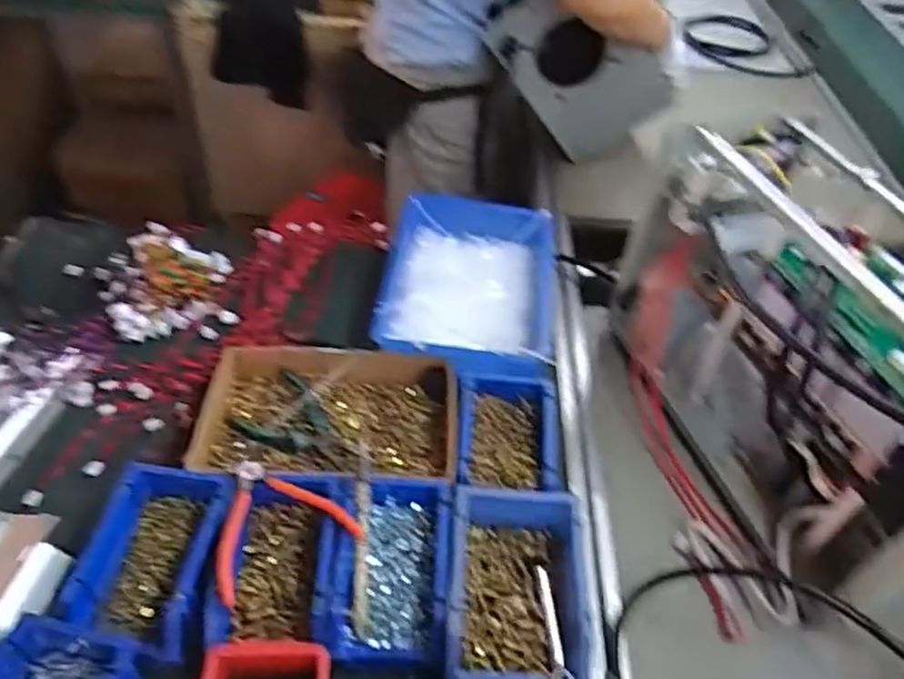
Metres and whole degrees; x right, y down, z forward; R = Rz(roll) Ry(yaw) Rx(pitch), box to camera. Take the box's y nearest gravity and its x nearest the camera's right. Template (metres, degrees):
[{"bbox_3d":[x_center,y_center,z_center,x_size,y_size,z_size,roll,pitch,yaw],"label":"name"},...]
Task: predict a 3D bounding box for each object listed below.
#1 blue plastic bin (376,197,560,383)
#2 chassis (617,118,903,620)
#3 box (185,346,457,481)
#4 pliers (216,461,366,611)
[{"bbox_3d":[0.025,-0.064,0.914,0.220,0.070,0.314,6,47,0],"label":"blue plastic bin"},{"bbox_3d":[0.375,0.023,0.750,0.211,0.321,0.452,-12,49,-16],"label":"chassis"},{"bbox_3d":[-0.133,0.088,0.764,0.275,0.062,0.163,5,47,-1],"label":"box"},{"bbox_3d":[-0.169,0.162,0.634,0.129,0.019,0.121,-27,55,-27],"label":"pliers"}]

